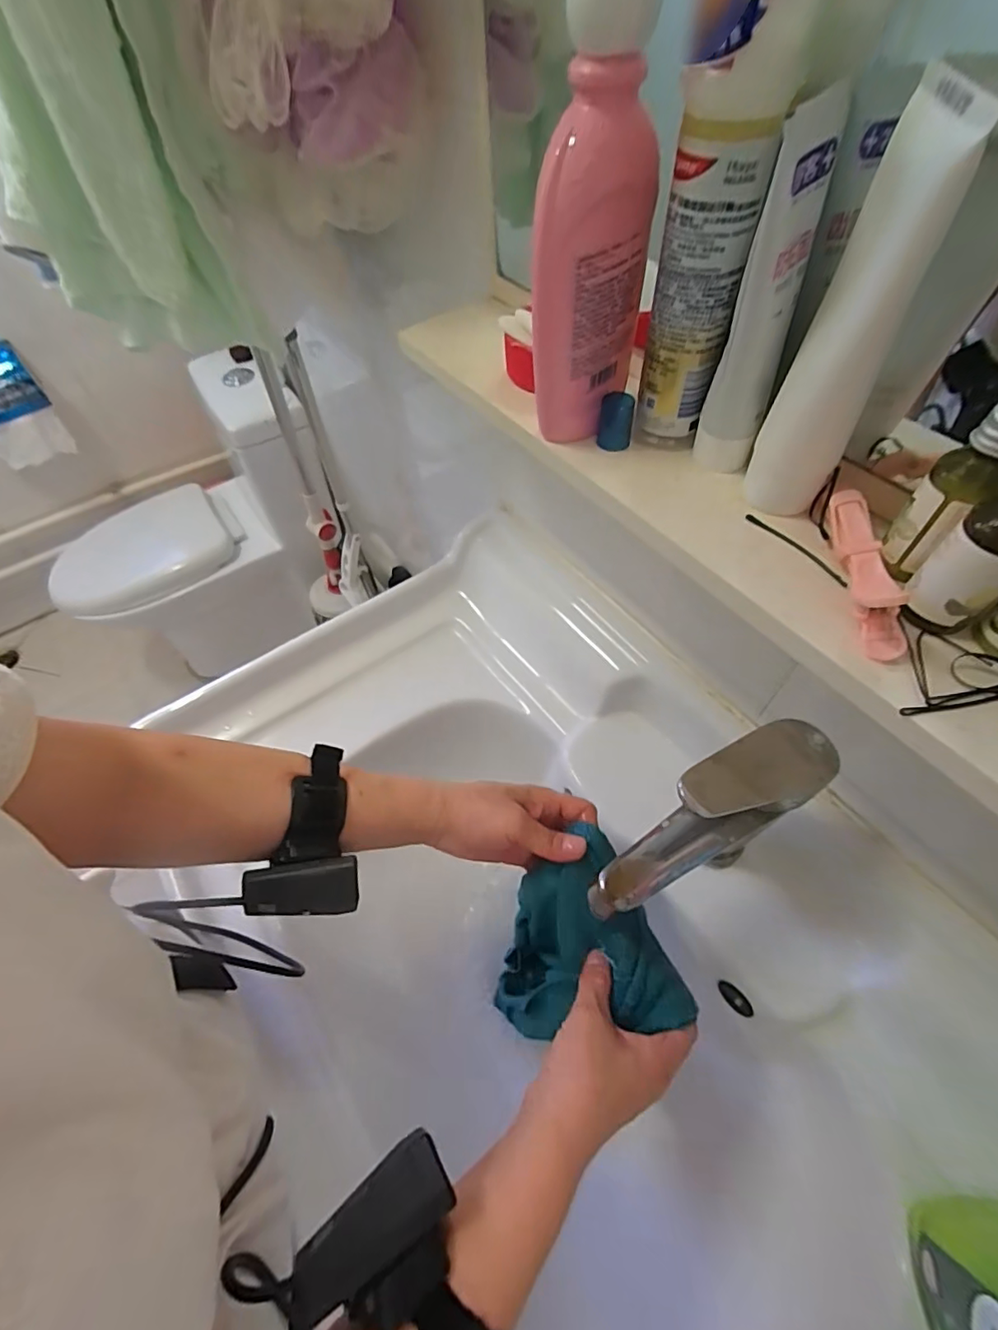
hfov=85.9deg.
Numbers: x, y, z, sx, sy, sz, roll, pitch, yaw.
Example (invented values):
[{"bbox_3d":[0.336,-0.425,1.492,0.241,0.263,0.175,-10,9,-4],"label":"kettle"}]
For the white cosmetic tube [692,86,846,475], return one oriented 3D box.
[{"bbox_3d":[0.118,-0.153,0.242,0.028,0.139,0.034,18,59,15],"label":"white cosmetic tube"}]

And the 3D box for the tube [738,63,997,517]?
[{"bbox_3d":[0.143,-0.133,0.223,0.035,0.147,0.037,23,60,18],"label":"tube"}]

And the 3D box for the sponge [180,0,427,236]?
[{"bbox_3d":[-0.122,-0.382,0.360,0.133,0.145,0.094,-24,57,-12],"label":"sponge"}]

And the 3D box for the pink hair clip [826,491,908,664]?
[{"bbox_3d":[0.159,-0.042,0.236,0.018,0.022,0.080,-3,55,1],"label":"pink hair clip"}]

